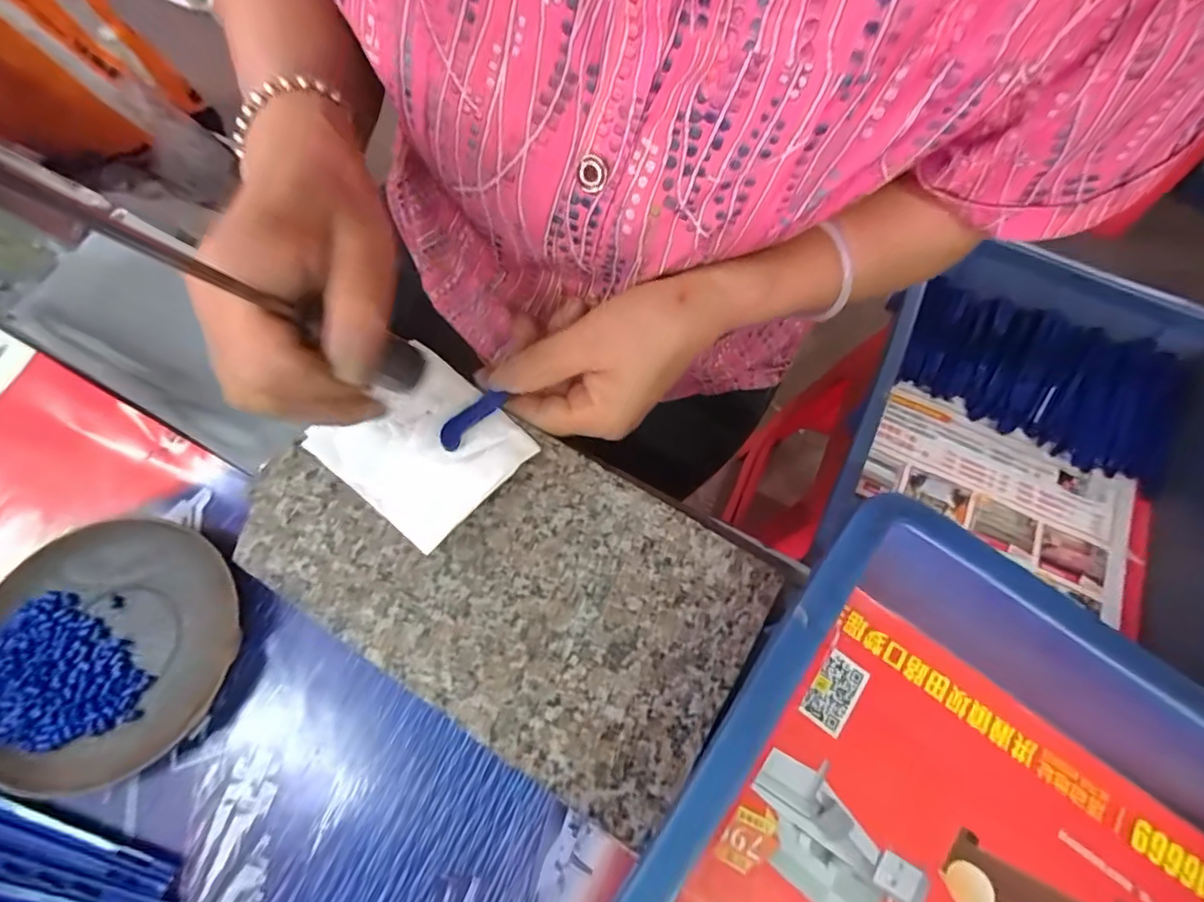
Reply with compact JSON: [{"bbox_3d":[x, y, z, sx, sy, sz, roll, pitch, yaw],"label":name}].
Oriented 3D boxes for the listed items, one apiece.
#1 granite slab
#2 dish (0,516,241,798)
[{"bbox_3d":[-0.049,0.056,0.265,0.233,0.025,0.130,30,71,9],"label":"granite slab"},{"bbox_3d":[-0.228,0.090,0.249,0.112,0.017,0.112,1,69,-1],"label":"dish"}]

